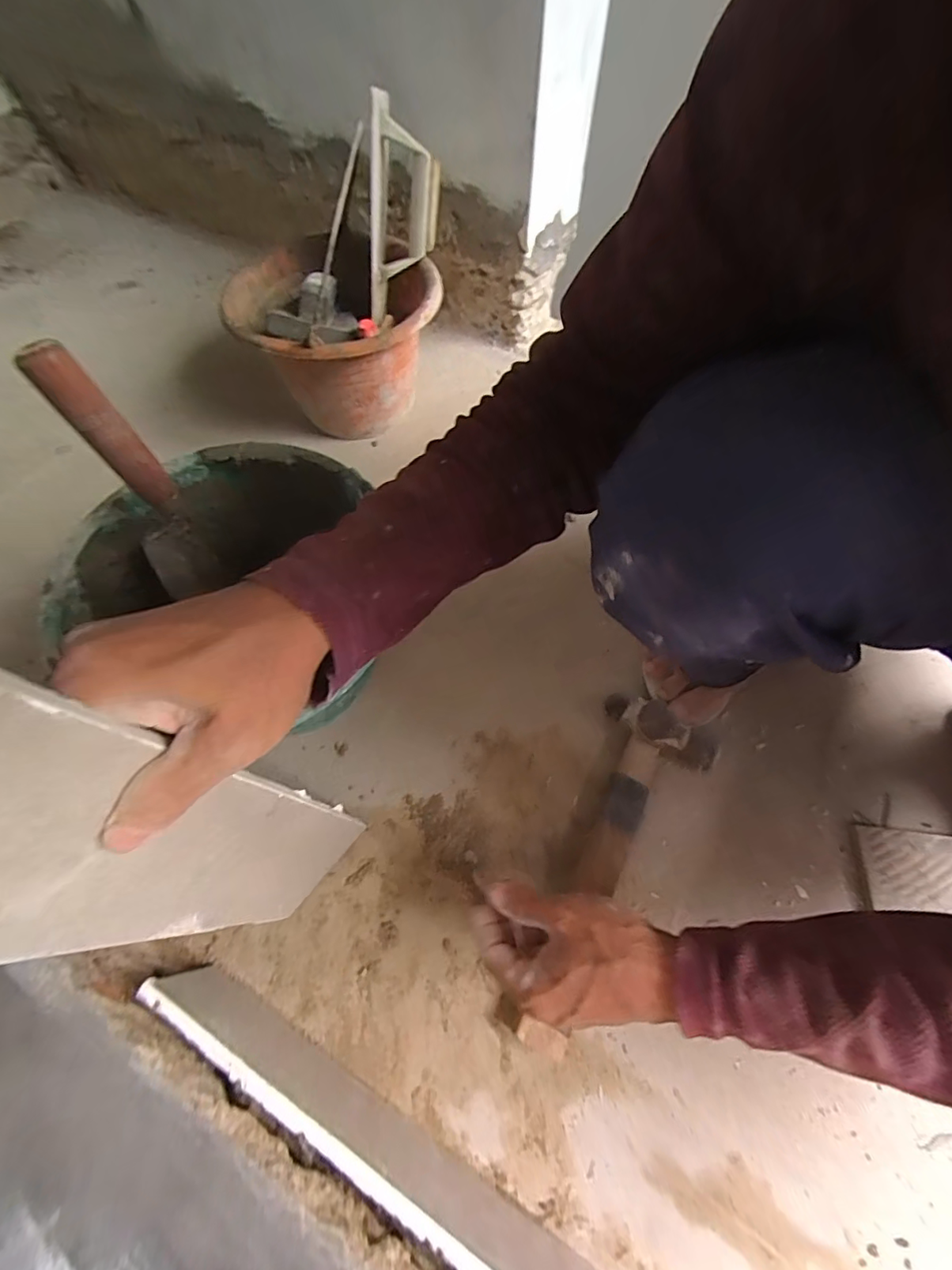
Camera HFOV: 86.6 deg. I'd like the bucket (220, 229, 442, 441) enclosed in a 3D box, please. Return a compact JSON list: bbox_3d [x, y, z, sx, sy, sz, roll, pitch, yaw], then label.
[{"bbox_3d":[-0.168,-0.377,0.649,0.221,0.192,0.226,0,62,0],"label":"bucket"}]

